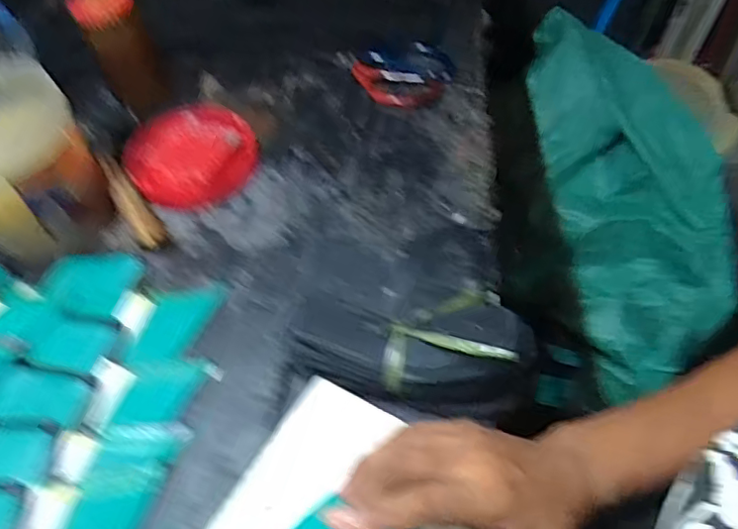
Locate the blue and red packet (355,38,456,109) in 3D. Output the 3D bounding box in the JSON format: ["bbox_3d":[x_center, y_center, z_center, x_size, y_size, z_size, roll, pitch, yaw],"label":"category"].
[{"bbox_3d":[0.036,-0.216,0.619,0.109,0.017,0.113,13,55,14],"label":"blue and red packet"}]

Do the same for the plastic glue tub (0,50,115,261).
[{"bbox_3d":[-0.298,-0.087,0.469,0.117,0.126,0.123,-34,58,-20],"label":"plastic glue tub"}]

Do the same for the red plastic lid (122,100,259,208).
[{"bbox_3d":[-0.174,-0.109,0.546,0.122,0.030,0.119,-2,53,2],"label":"red plastic lid"}]

